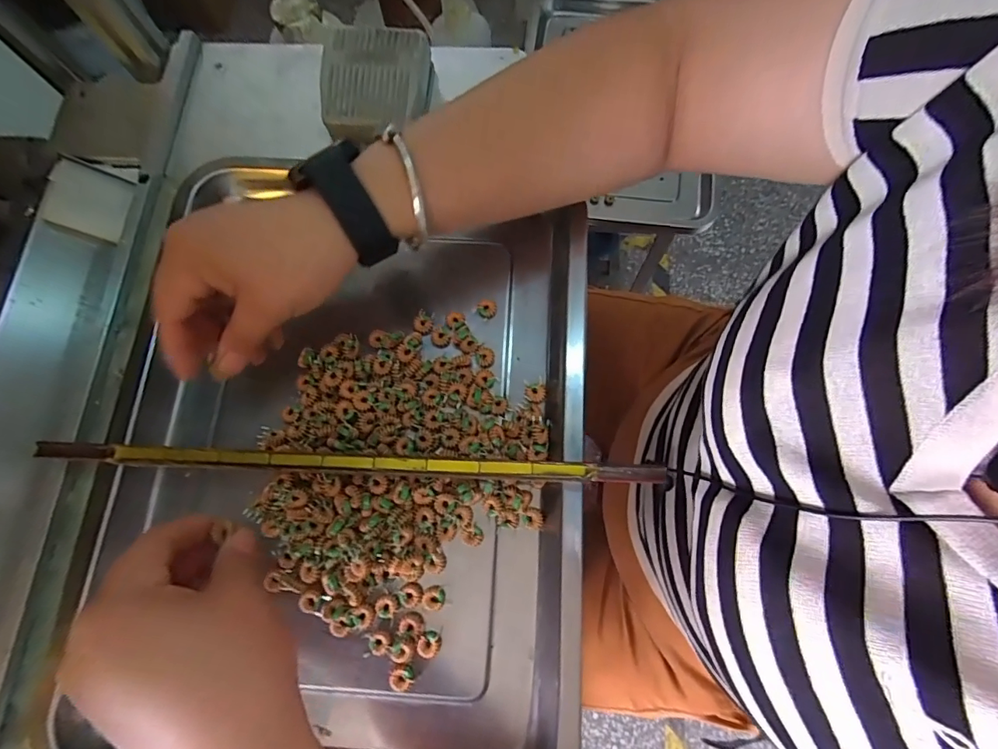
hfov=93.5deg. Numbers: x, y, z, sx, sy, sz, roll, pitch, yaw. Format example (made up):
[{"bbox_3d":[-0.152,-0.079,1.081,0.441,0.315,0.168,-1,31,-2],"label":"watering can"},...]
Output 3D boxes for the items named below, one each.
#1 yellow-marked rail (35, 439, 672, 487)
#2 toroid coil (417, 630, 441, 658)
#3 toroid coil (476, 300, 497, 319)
[{"bbox_3d":[-0.087,0.050,0.271,0.360,0.005,0.010,2,74,2],"label":"yellow-marked rail"},{"bbox_3d":[-0.040,0.155,0.269,0.012,0.005,0.013,12,75,5],"label":"toroid coil"},{"bbox_3d":[-0.008,-0.045,0.324,0.013,0.005,0.013,0,74,2],"label":"toroid coil"}]

